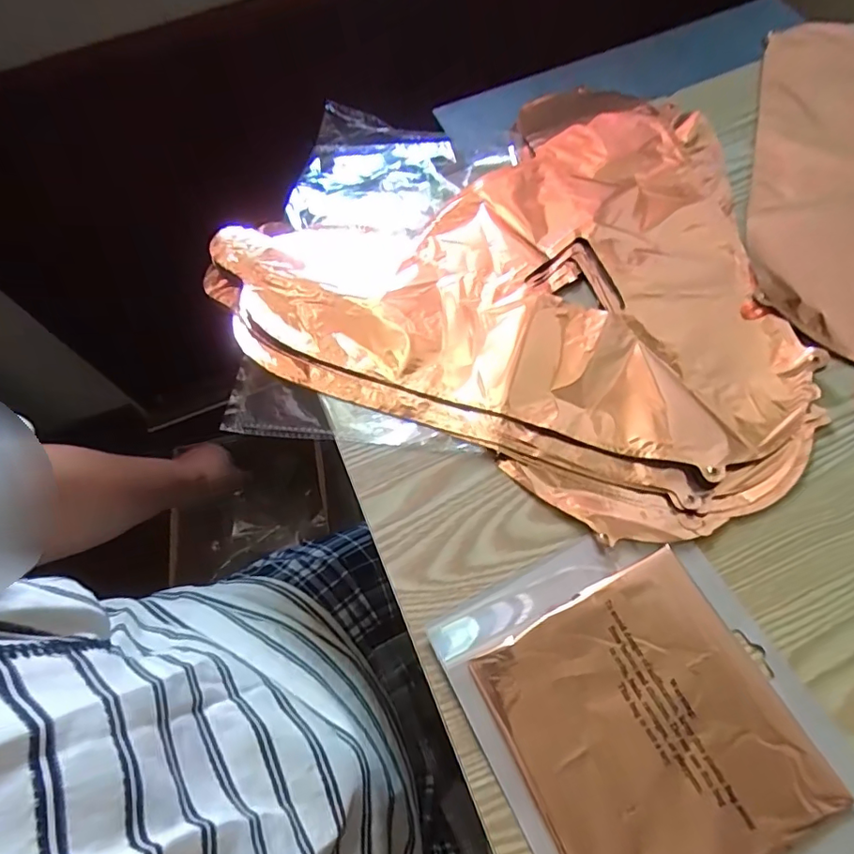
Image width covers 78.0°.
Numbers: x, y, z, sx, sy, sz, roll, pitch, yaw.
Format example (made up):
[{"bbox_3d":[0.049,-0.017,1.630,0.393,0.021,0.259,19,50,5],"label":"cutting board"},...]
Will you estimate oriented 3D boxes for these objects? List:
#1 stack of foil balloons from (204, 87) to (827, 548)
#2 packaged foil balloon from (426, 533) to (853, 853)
[{"bbox_3d":[0.085,-0.146,0.413,0.415,0.016,0.386,22,67,13],"label":"stack of foil balloons"},{"bbox_3d":[0.117,0.155,0.271,0.163,0.010,0.190,-26,66,-10],"label":"packaged foil balloon"}]

